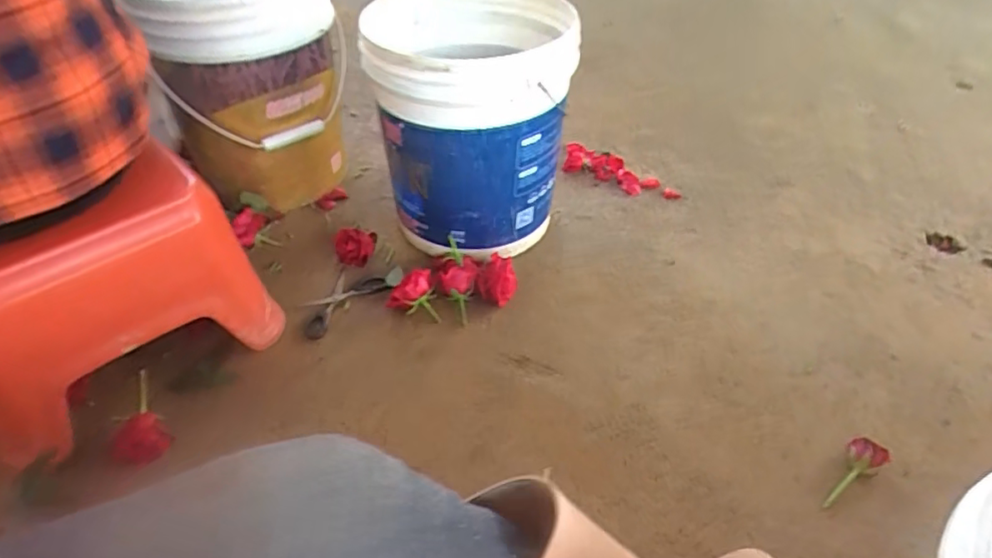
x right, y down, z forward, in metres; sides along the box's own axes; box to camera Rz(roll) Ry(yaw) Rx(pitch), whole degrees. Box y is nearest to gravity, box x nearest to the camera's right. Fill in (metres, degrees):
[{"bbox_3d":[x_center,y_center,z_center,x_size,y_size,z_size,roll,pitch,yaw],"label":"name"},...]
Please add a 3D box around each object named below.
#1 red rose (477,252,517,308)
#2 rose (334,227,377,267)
[{"bbox_3d":[0.002,0.000,0.918,0.059,0.049,0.077,2,43,2],"label":"red rose"},{"bbox_3d":[-0.228,-0.056,0.976,0.068,0.054,0.066,-8,44,-9],"label":"rose"}]

